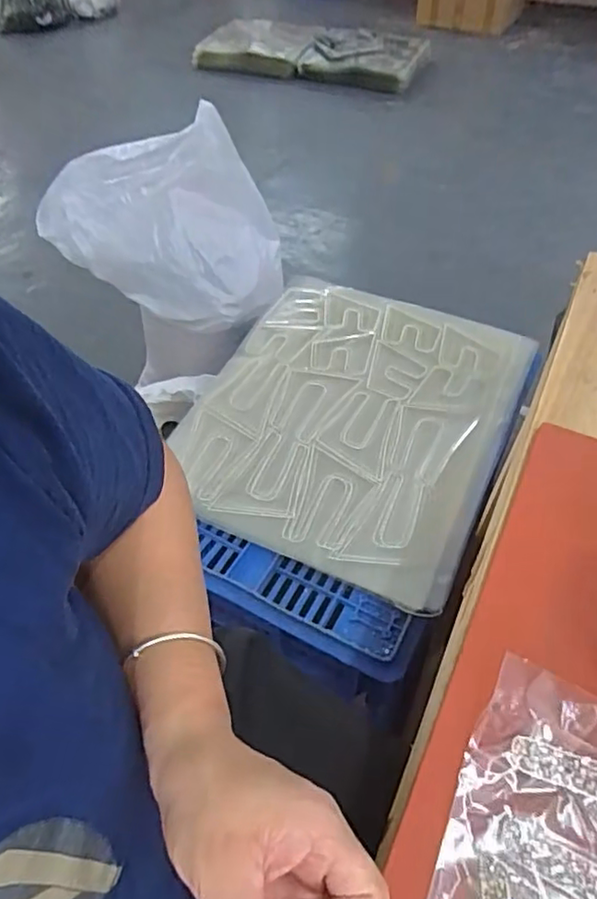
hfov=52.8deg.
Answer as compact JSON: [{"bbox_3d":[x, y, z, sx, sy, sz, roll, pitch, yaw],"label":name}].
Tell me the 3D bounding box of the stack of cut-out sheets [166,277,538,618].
[{"bbox_3d":[0.080,-0.075,0.965,0.489,0.042,0.569,21,53,18],"label":"stack of cut-out sheets"}]

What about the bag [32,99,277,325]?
[{"bbox_3d":[-0.258,-0.466,1.212,0.432,0.315,0.220,16,52,14],"label":"bag"}]

